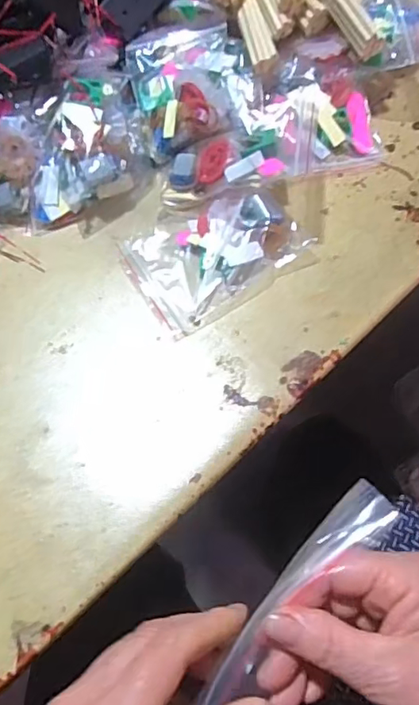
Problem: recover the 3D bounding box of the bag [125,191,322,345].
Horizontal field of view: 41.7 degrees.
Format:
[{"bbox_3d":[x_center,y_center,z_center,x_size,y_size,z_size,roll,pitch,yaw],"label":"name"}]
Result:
[{"bbox_3d":[0.005,-0.074,0.373,0.117,0.018,0.082,-31,68,-11],"label":"bag"}]

